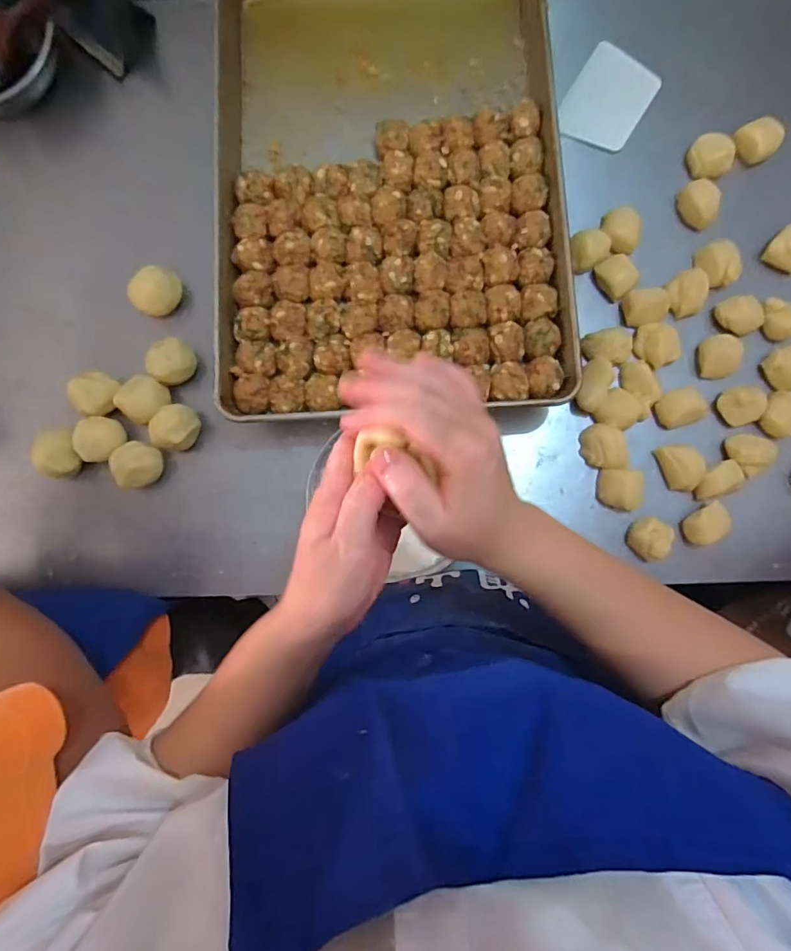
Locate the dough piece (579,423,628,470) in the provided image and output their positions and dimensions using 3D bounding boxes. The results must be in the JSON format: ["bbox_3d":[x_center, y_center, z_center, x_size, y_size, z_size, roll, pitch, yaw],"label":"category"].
[{"bbox_3d":[0.246,-0.033,0.604,0.046,0.030,0.052,4,86,2],"label":"dough piece"}]

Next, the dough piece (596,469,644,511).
[{"bbox_3d":[0.261,0.016,0.595,0.042,0.034,0.047,3,86,2],"label":"dough piece"}]

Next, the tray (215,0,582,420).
[{"bbox_3d":[-0.012,-0.369,0.617,0.392,0.065,0.598,-3,79,3],"label":"tray"}]

